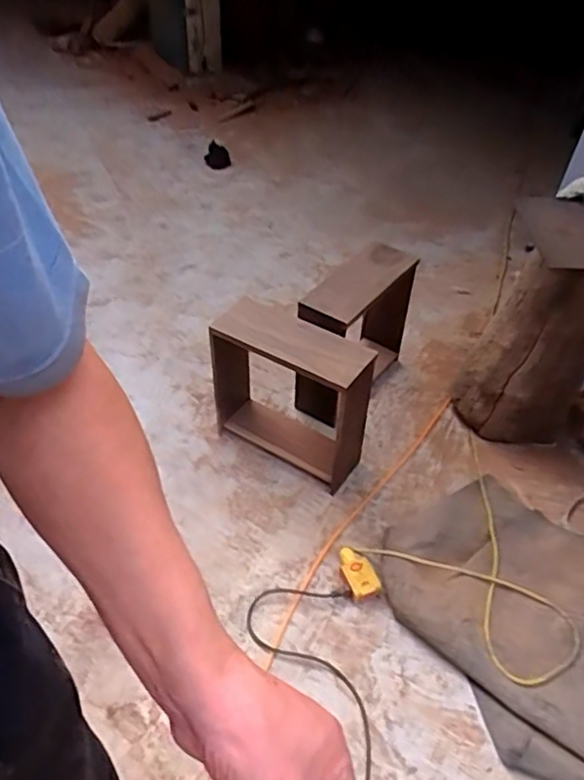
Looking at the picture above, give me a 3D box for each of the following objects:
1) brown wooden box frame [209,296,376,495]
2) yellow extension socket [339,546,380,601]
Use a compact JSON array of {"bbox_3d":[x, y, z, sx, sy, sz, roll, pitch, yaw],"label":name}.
[{"bbox_3d":[-0.018,0.017,1.506,0.421,0.390,0.155,24,46,22],"label":"brown wooden box frame"},{"bbox_3d":[0.146,0.413,1.353,0.063,0.039,0.124,-14,44,-17],"label":"yellow extension socket"}]

